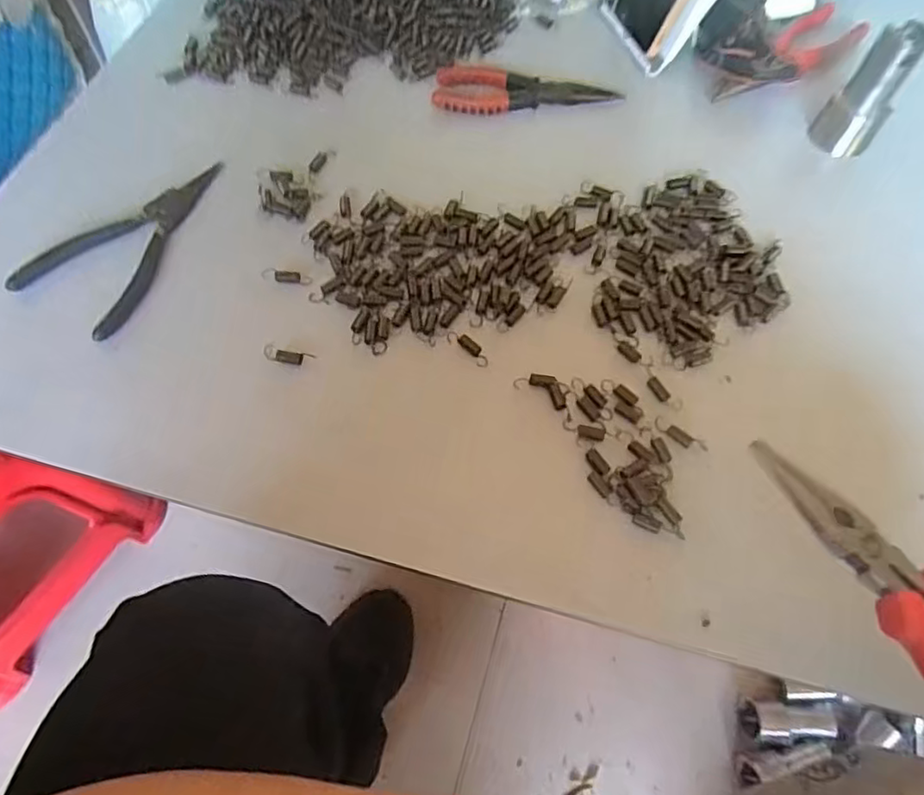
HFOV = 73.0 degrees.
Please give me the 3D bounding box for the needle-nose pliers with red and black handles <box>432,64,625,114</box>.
[{"bbox_3d":[0.056,-0.265,0.540,0.155,0.008,0.056,3,62,-1],"label":"needle-nose pliers with red and black handles"}]

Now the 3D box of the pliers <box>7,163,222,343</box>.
[{"bbox_3d":[-0.245,-0.122,0.454,0.077,0.014,0.160,21,63,8],"label":"pliers"}]

